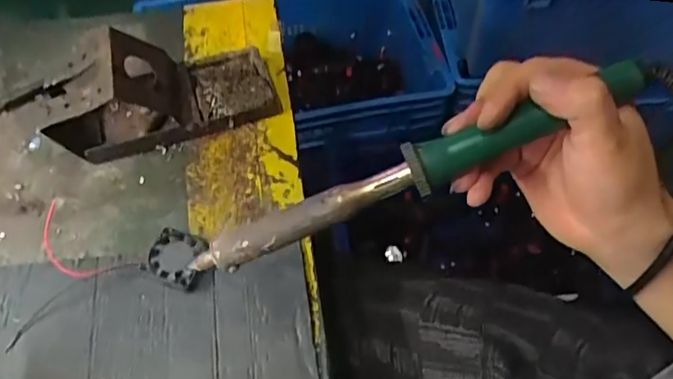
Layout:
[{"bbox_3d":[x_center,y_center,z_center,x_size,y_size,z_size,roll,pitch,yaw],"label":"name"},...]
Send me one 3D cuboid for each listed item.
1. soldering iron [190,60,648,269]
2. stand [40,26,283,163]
[{"bbox_3d":[0.038,-0.008,0.313,0.254,0.019,0.020,-24,55,8],"label":"soldering iron"},{"bbox_3d":[-0.143,-0.082,0.476,0.180,0.088,0.082,-21,59,-12],"label":"stand"}]

